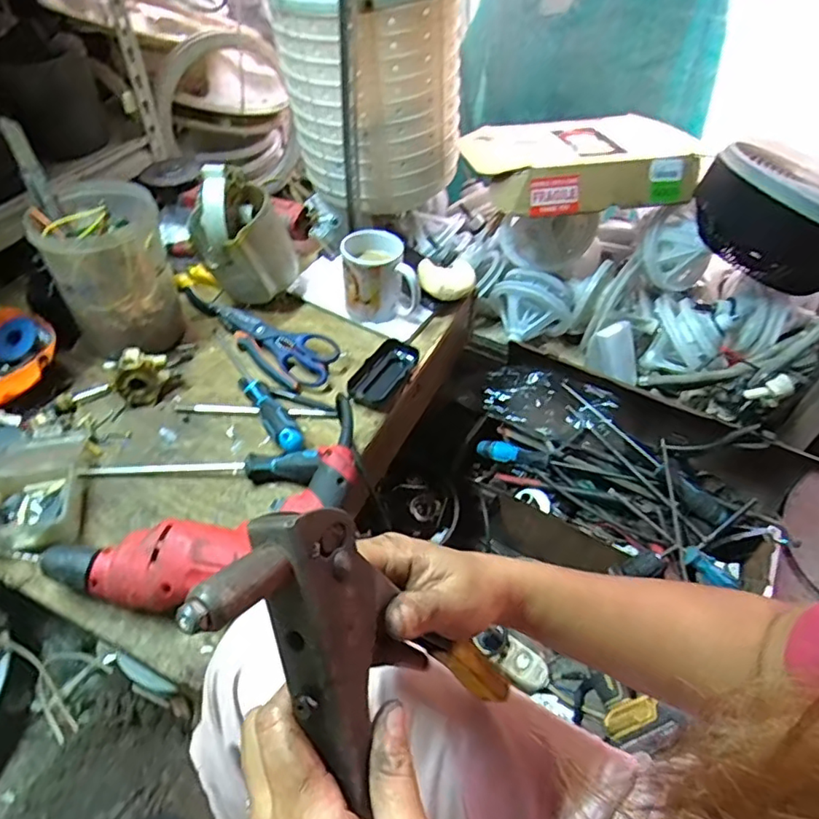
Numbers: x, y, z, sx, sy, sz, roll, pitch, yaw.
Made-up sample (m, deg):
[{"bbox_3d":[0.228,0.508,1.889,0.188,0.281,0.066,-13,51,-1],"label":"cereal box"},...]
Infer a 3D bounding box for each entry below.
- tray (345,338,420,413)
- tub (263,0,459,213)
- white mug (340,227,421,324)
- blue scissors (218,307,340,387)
[{"bbox_3d":[-0.033,-0.046,0.729,0.060,0.025,0.112,18,49,13],"label":"tray"},{"bbox_3d":[-0.061,-0.531,0.930,0.277,0.329,0.258,0,47,-3],"label":"tub"},{"bbox_3d":[-0.040,-0.177,0.790,0.098,0.115,0.071,0,47,-3],"label":"white mug"},{"bbox_3d":[-0.171,-0.093,0.762,0.187,0.030,0.066,31,53,23],"label":"blue scissors"}]

